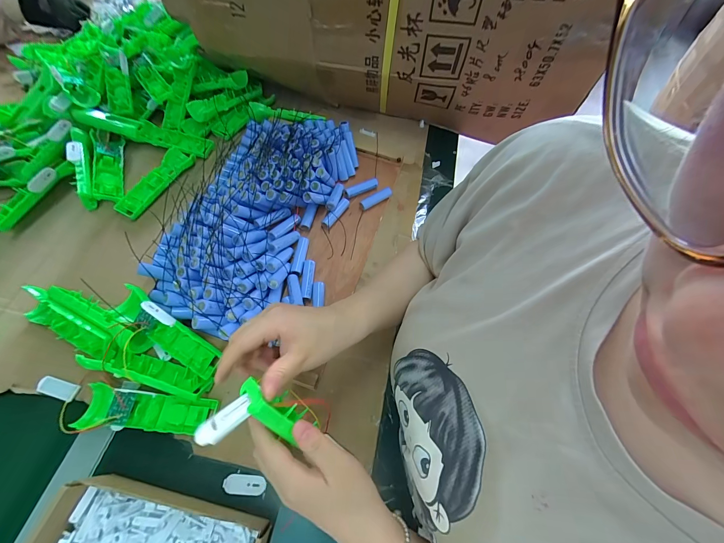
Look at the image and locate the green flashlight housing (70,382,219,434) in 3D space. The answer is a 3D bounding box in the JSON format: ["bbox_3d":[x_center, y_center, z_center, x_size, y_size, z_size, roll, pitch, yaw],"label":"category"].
[{"bbox_3d":[-0.270,0.179,0.390,0.149,0.030,0.049,8,62,0],"label":"green flashlight housing"}]

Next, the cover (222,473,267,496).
[{"bbox_3d":[-0.144,0.262,0.378,0.050,0.004,0.021,6,62,-1],"label":"cover"}]

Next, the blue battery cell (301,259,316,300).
[{"bbox_3d":[-0.087,0.013,0.495,0.019,0.014,0.067,4,62,-2],"label":"blue battery cell"}]

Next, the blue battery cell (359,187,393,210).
[{"bbox_3d":[0.027,-0.136,0.575,0.071,0.017,0.015,-31,68,-18],"label":"blue battery cell"}]

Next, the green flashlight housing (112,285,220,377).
[{"bbox_3d":[-0.260,0.083,0.413,0.150,0.030,0.040,38,65,-1],"label":"green flashlight housing"}]

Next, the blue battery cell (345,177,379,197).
[{"bbox_3d":[0.000,-0.160,0.585,0.064,0.015,0.016,-22,66,-15],"label":"blue battery cell"}]

